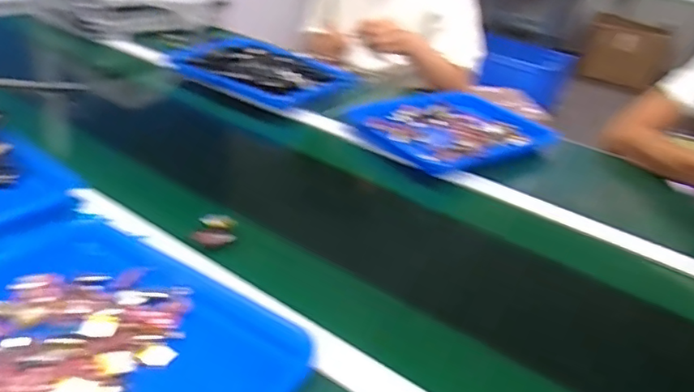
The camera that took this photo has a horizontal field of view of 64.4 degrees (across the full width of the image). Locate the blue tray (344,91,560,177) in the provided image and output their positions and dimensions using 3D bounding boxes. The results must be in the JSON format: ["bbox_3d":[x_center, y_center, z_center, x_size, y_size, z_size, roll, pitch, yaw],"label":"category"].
[{"bbox_3d":[0.193,-0.129,0.998,0.332,0.036,0.254,-12,36,-29],"label":"blue tray"}]

